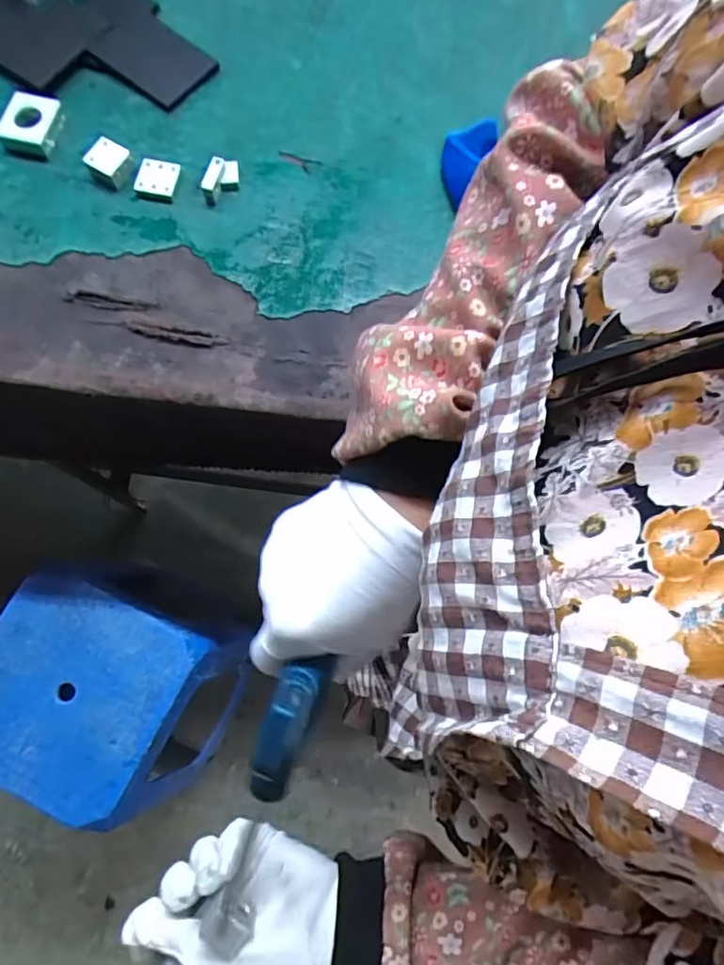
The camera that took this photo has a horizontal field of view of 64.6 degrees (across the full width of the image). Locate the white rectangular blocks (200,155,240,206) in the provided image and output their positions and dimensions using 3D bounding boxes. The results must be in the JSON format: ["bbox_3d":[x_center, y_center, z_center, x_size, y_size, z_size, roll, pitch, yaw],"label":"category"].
[{"bbox_3d":[-0.151,-0.324,0.613,0.041,0.025,0.038,-14,74,-2],"label":"white rectangular blocks"}]

